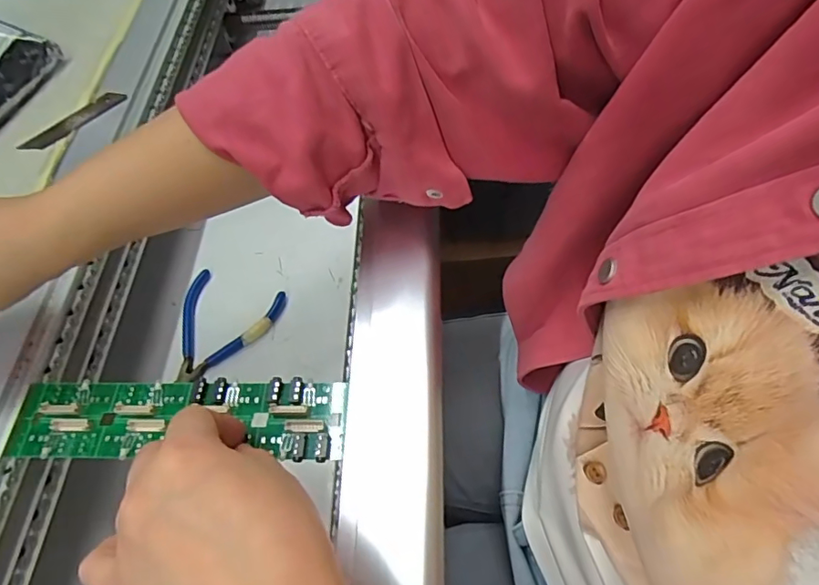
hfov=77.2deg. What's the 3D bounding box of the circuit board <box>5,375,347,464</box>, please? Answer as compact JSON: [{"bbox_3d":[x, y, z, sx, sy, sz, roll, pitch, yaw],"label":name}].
[{"bbox_3d":[-0.125,0.068,0.278,0.181,0.006,0.043,-2,60,5],"label":"circuit board"}]

